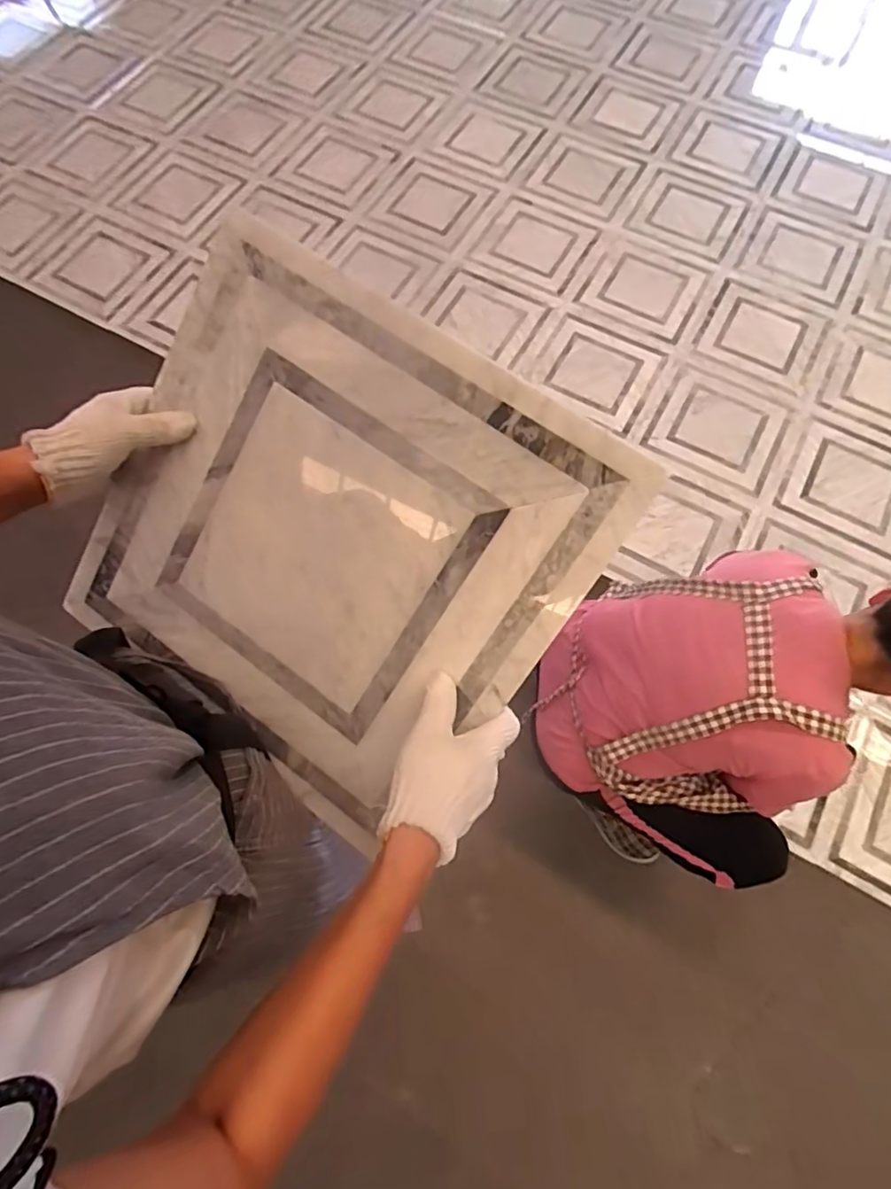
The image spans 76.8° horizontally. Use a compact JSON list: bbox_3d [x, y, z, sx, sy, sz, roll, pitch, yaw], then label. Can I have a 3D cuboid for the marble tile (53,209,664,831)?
[{"bbox_3d":[-0.105,-0.043,0.469,0.398,0.013,0.375,35,105,10],"label":"marble tile"}]

